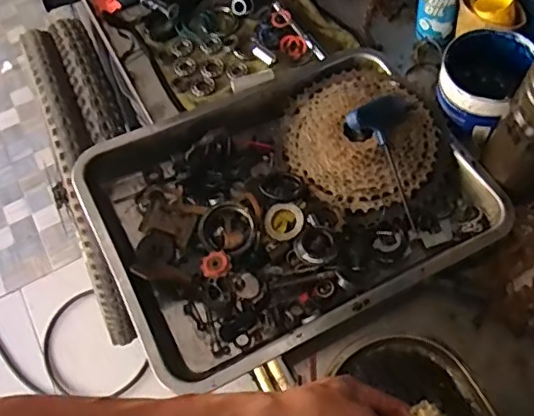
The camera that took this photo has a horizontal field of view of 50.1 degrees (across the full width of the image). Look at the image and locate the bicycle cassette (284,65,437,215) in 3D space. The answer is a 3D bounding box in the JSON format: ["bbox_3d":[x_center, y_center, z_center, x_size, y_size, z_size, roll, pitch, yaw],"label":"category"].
[{"bbox_3d":[0.102,-0.082,0.645,0.157,0.048,0.177,-18,64,-5],"label":"bicycle cassette"}]

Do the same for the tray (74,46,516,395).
[{"bbox_3d":[0.021,-0.010,0.615,0.393,0.062,0.298,-27,65,-9],"label":"tray"}]

